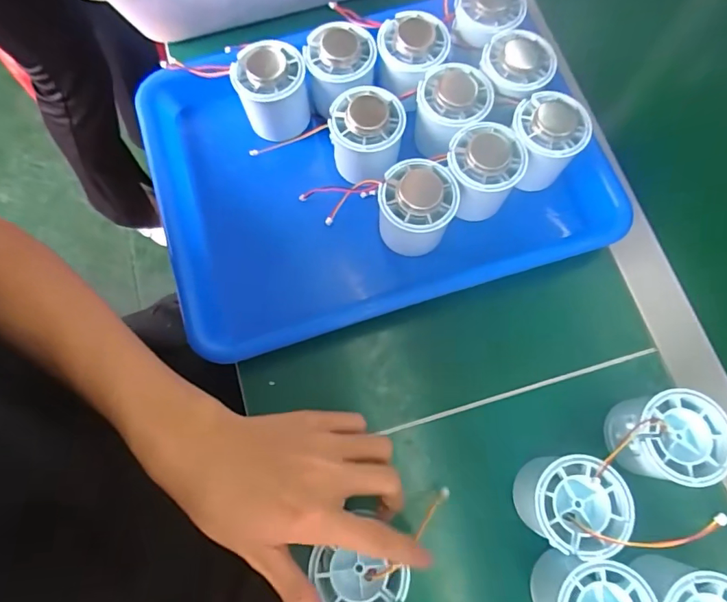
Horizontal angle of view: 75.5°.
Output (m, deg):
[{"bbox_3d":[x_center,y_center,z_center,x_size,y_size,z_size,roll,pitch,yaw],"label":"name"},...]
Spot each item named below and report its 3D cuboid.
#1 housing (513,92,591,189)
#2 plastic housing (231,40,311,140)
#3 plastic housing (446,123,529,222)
[{"bbox_3d":[0.138,-0.123,0.361,0.052,0.052,0.053,0,73,0],"label":"housing"},{"bbox_3d":[-0.072,-0.167,0.376,0.053,0.053,0.050,-5,74,-2],"label":"plastic housing"},{"bbox_3d":[0.089,-0.095,0.352,0.055,0.048,0.051,-13,74,-4],"label":"plastic housing"}]

